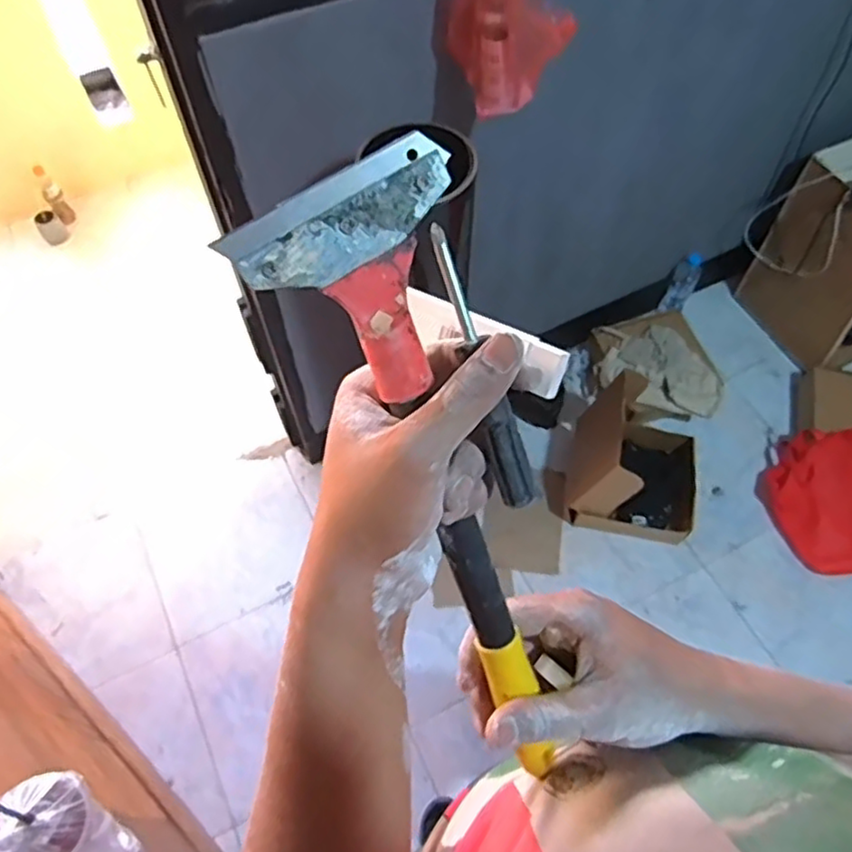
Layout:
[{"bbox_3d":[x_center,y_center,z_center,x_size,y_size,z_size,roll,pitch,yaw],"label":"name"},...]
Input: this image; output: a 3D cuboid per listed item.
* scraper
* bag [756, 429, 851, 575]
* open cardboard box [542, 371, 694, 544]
[{"bbox_3d":[0.019,0.045,0.337,0.094,0.341,0.022,-27,20,-14],"label":"scraper"},{"bbox_3d":[0.996,0.152,1.631,0.342,0.153,0.327,-33,65,-17],"label":"bag"},{"bbox_3d":[0.490,0.079,1.618,0.360,0.264,0.297,12,61,8],"label":"open cardboard box"}]

